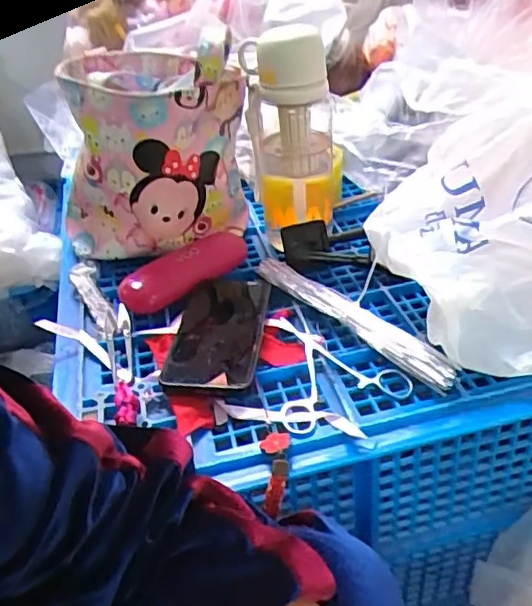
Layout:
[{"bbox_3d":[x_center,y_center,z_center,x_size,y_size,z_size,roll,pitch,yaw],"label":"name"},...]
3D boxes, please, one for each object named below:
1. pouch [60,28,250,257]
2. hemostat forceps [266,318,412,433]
[{"bbox_3d":[-0.130,-0.170,0.663,0.205,0.188,0.165,-14,38,-9],"label":"pouch"},{"bbox_3d":[0.062,0.055,0.528,0.109,0.016,0.133,-8,37,-2],"label":"hemostat forceps"}]

